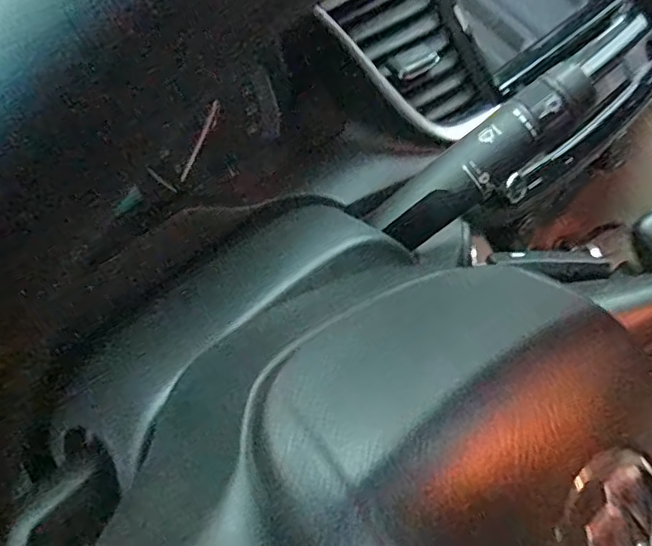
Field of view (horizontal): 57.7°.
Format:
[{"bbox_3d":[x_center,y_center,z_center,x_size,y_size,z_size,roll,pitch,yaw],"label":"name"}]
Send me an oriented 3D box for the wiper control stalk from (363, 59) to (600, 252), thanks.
[{"bbox_3d":[0.075,-0.053,0.283,0.116,0.019,0.028,-38,47,14],"label":"wiper control stalk"}]

